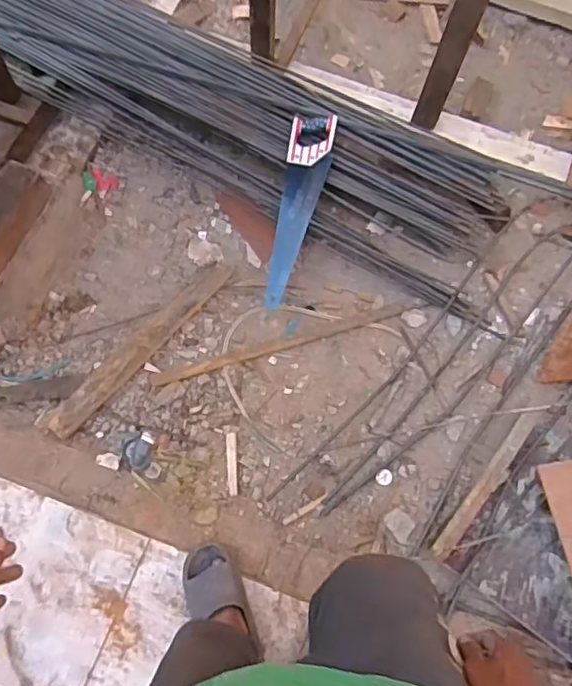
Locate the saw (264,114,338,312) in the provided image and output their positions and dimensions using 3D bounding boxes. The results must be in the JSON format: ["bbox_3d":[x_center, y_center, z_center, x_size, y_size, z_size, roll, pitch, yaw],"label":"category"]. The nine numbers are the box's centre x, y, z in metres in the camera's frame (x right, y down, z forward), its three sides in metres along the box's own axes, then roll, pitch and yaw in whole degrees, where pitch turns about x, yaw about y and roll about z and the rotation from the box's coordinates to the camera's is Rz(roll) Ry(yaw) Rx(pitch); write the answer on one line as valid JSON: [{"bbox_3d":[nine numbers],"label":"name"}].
[{"bbox_3d":[0.041,-0.355,1.585,0.117,0.033,0.546,9,83,0],"label":"saw"}]

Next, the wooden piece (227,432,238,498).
[{"bbox_3d":[-0.133,0.301,1.475,0.024,0.006,0.157,1,64,-10],"label":"wooden piece"}]

